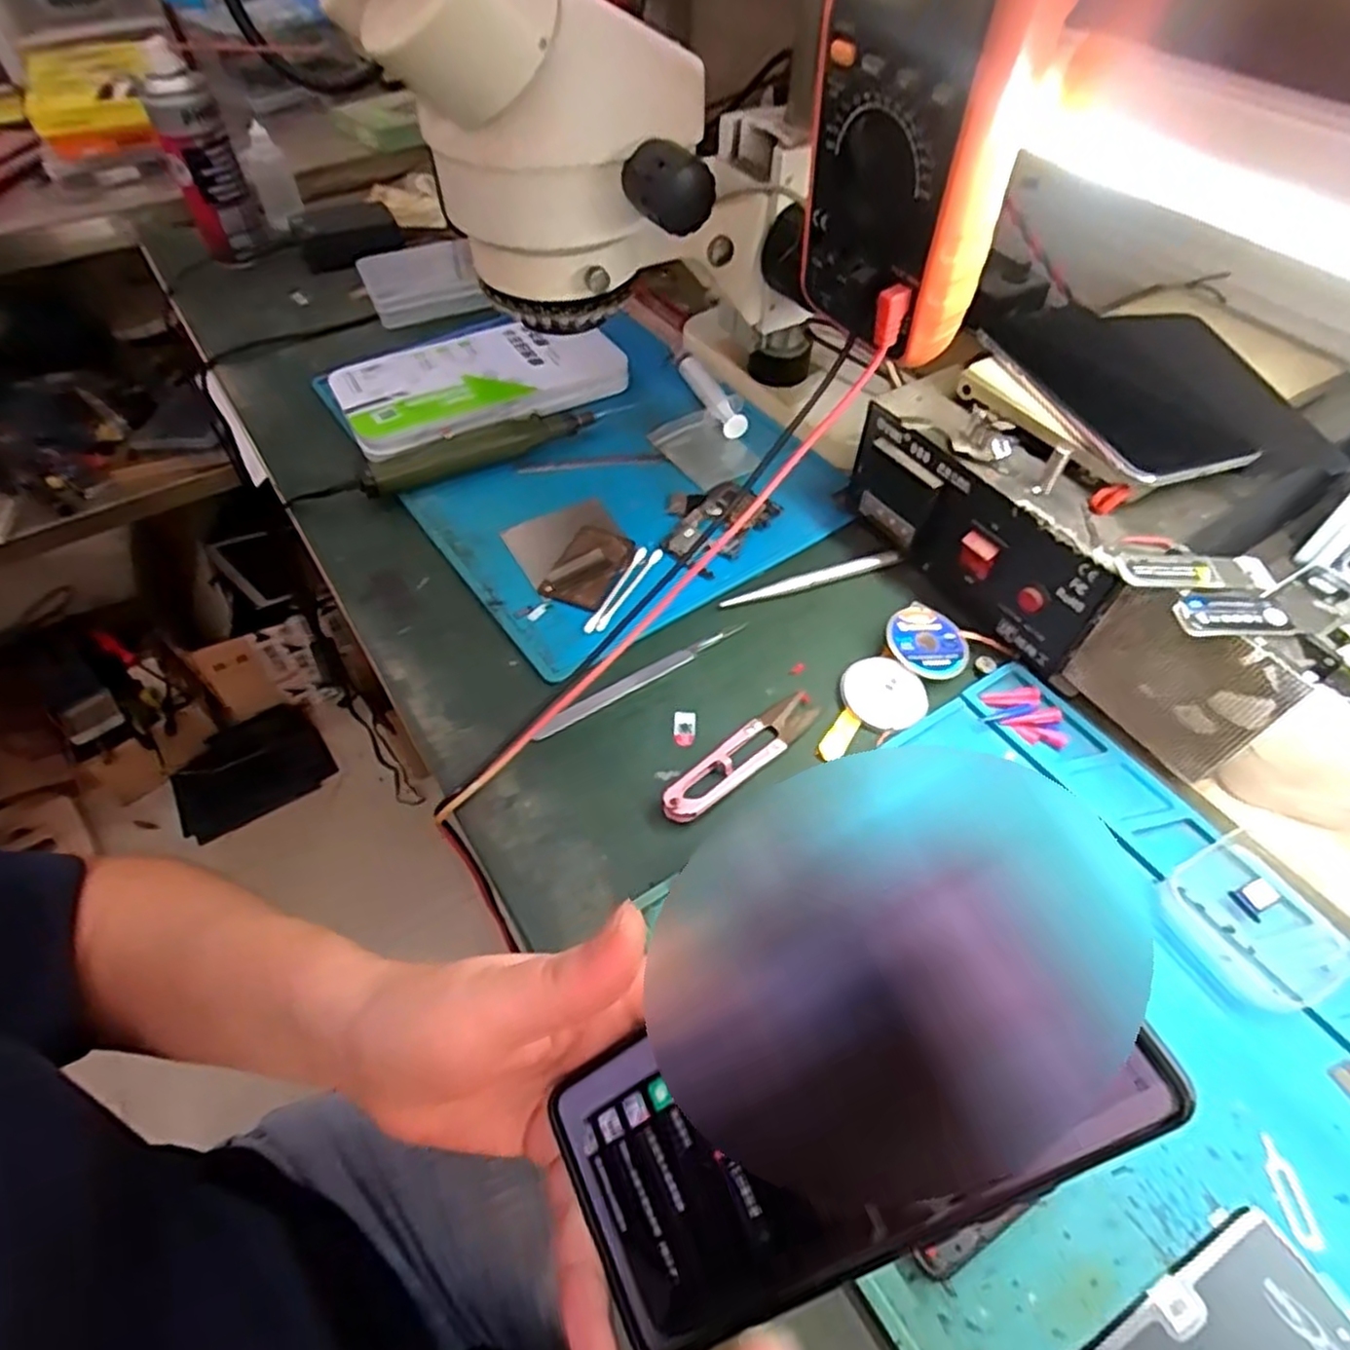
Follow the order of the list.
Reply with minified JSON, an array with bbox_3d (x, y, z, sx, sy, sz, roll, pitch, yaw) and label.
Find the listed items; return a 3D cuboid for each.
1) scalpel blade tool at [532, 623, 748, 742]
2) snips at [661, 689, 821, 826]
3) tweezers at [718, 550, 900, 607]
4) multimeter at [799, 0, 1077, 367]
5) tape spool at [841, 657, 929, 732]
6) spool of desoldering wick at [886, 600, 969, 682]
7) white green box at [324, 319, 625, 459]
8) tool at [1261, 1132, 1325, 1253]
[{"bbox_3d":[-0.017,0.001,0.397,0.129,0.005,0.009,-29,58,-21],"label":"scalpel blade tool"},{"bbox_3d":[0.034,0.038,0.367,0.099,0.009,0.021,-35,60,-24],"label":"snips"},{"bbox_3d":[0.080,-0.058,0.442,0.112,0.007,0.011,-15,54,-11],"label":"tweezers"},{"bbox_3d":[0.091,-0.217,0.286,0.047,0.172,0.081,-22,56,-16],"label":"multimeter"},{"bbox_3d":[0.108,0.009,0.392,0.043,0.008,0.039,38,61,25],"label":"tape spool"},{"bbox_3d":[0.138,-0.018,0.407,0.045,0.012,0.043,0,53,0],"label":"spool of desoldering wick"},{"bbox_3d":[-0.139,-0.210,0.536,0.187,0.032,0.112,-23,56,-17],"label":"white green box"},{"bbox_3d":[0.216,0.180,0.262,0.010,0.004,0.033,1,53,1],"label":"tool"}]

